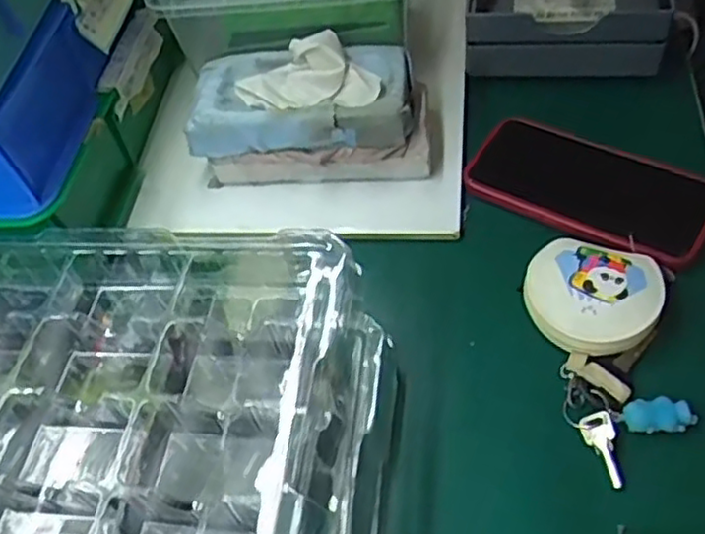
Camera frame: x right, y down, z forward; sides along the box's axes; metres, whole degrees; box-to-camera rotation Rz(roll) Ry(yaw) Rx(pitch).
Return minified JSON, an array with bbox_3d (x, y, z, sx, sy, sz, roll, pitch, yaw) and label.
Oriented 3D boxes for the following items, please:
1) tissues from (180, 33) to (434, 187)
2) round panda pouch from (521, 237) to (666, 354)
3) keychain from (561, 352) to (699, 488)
[{"bbox_3d":[-0.029,-0.118,0.523,0.175,0.070,0.087,3,54,12],"label":"tissues"},{"bbox_3d":[0.151,0.023,0.442,0.082,0.039,0.071,10,56,18],"label":"round panda pouch"},{"bbox_3d":[0.150,0.082,0.407,0.057,0.019,0.070,-33,55,-15],"label":"keychain"}]

